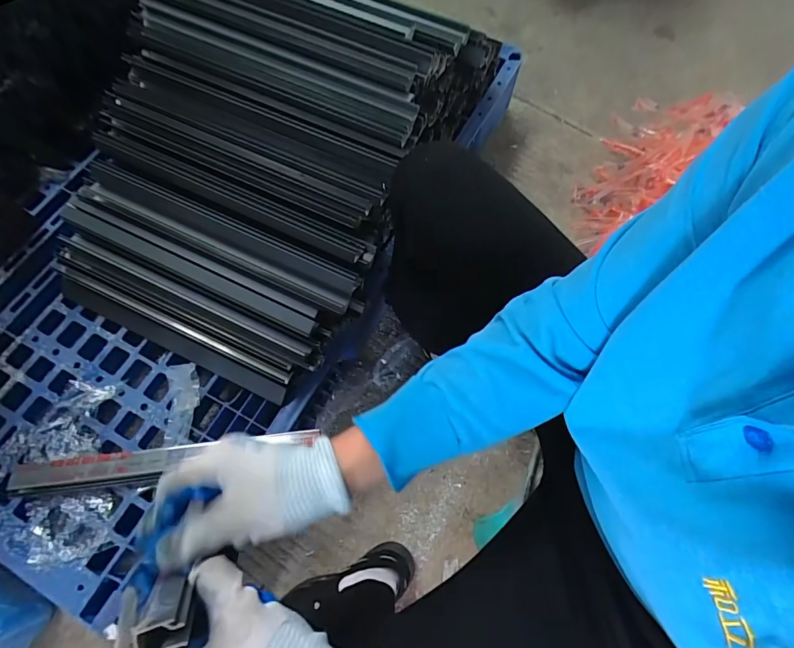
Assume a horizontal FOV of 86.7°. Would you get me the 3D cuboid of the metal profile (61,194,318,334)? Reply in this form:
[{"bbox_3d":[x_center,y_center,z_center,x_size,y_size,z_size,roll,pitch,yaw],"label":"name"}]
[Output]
[{"bbox_3d":[-0.301,-0.087,0.598,0.409,0.024,0.040,25,69,7],"label":"metal profile"}]

